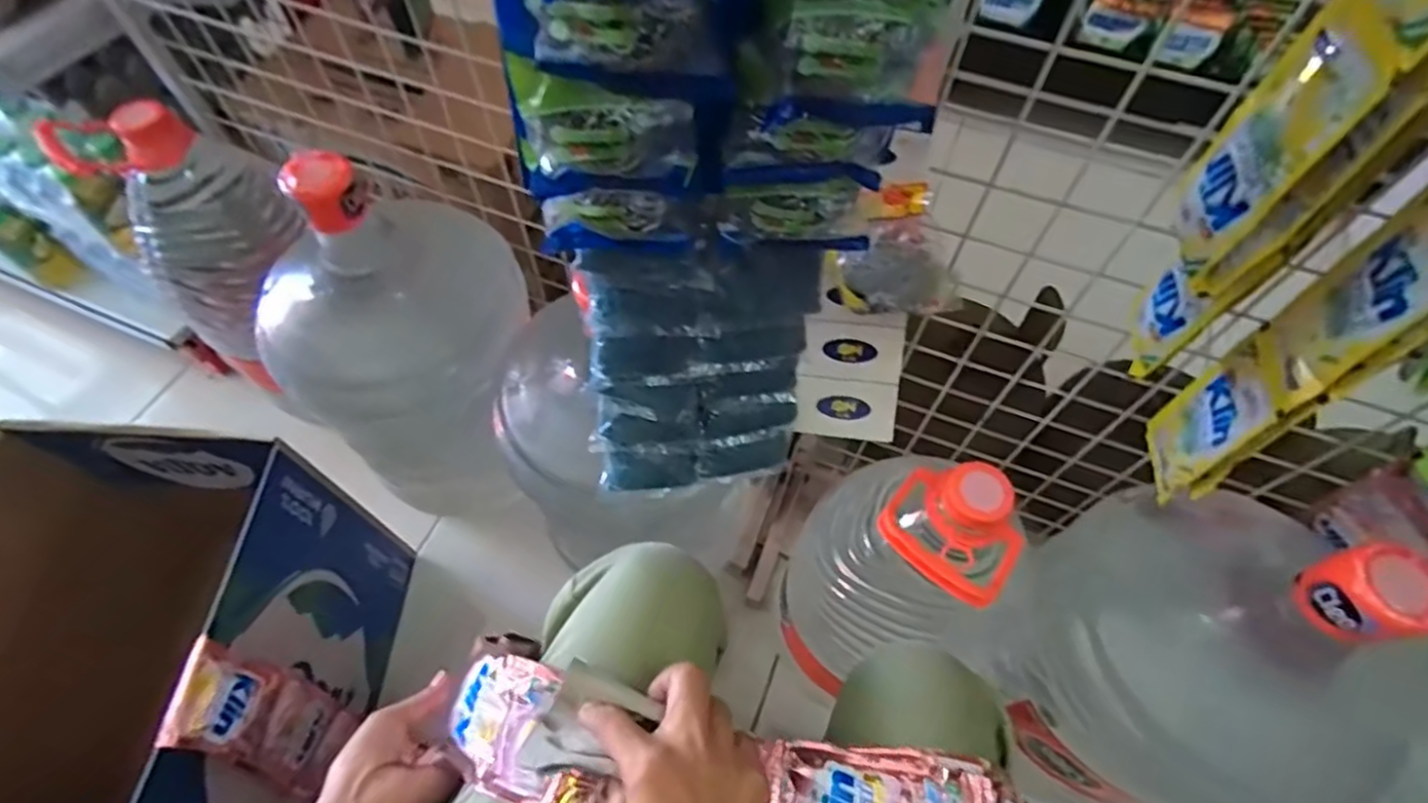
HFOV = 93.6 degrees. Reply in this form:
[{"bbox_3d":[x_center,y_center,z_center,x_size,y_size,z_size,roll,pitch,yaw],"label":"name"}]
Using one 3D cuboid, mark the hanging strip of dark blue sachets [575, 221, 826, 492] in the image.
[{"bbox_3d":[-0.009,-0.018,0.516,0.168,0.240,0.073,-3,60,-3],"label":"hanging strip of dark blue sachets"}]

